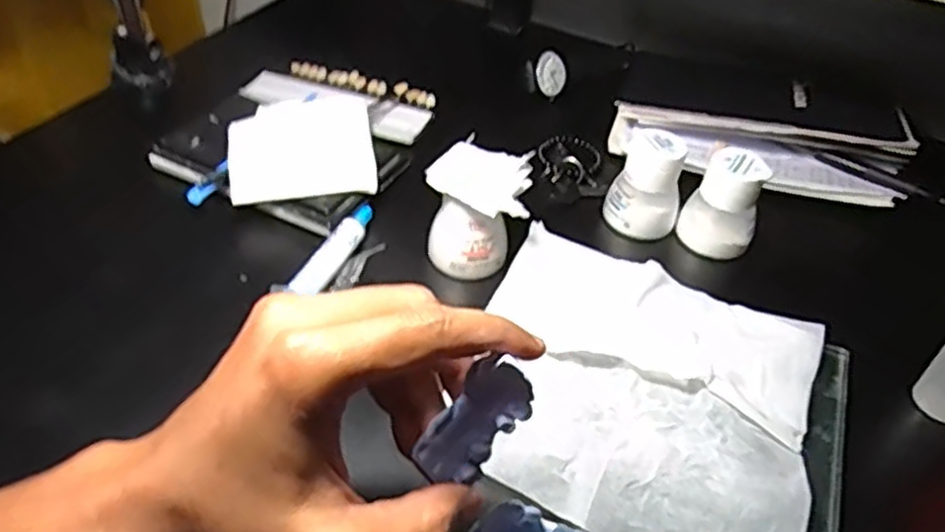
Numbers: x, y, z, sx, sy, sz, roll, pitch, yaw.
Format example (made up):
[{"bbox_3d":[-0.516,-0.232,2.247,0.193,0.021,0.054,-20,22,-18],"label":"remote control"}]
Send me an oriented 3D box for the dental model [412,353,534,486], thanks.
[{"bbox_3d":[0.002,0.058,0.271,0.017,0.052,0.022,20,23,-51],"label":"dental model"}]

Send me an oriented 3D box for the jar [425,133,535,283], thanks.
[{"bbox_3d":[0.003,-0.033,0.457,0.057,0.064,0.056,3,44,-3],"label":"jar"}]

